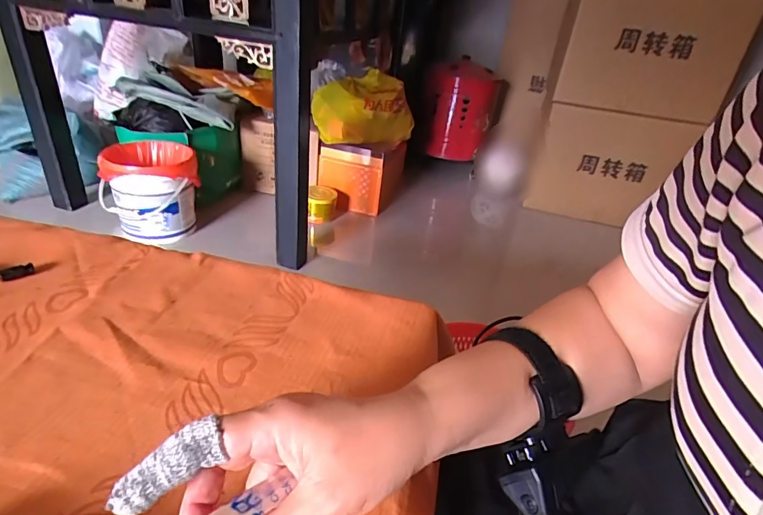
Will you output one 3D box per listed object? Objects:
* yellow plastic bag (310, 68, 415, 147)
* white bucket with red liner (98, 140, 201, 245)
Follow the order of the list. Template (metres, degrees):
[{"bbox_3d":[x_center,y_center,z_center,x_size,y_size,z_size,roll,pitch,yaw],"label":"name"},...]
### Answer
[{"bbox_3d":[-0.069,-0.597,1.770,0.199,0.261,0.438,27,35,31],"label":"yellow plastic bag"},{"bbox_3d":[-0.739,-0.212,1.412,0.281,0.269,0.223,-12,34,-29],"label":"white bucket with red liner"}]

